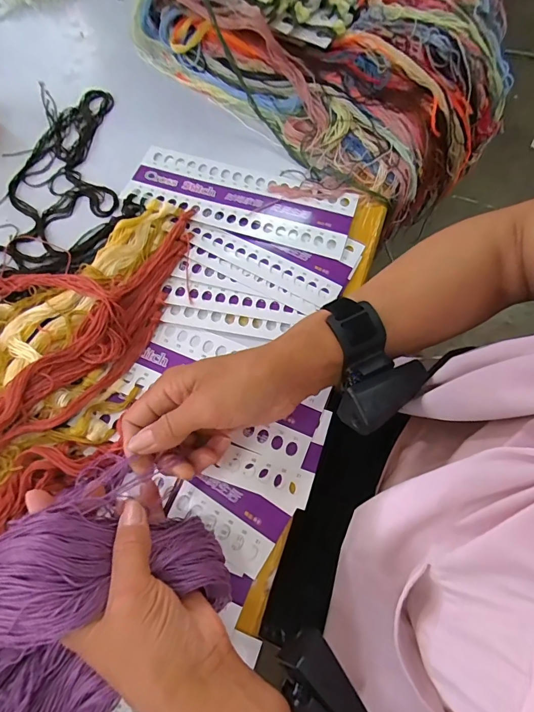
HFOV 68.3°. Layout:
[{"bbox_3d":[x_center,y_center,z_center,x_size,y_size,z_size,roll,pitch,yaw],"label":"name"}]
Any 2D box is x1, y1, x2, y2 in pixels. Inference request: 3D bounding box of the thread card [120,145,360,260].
[{"bbox_3d":[-0.029,-0.168,0.417,0.238,0.004,0.082,18,73,7],"label":"thread card"}]

